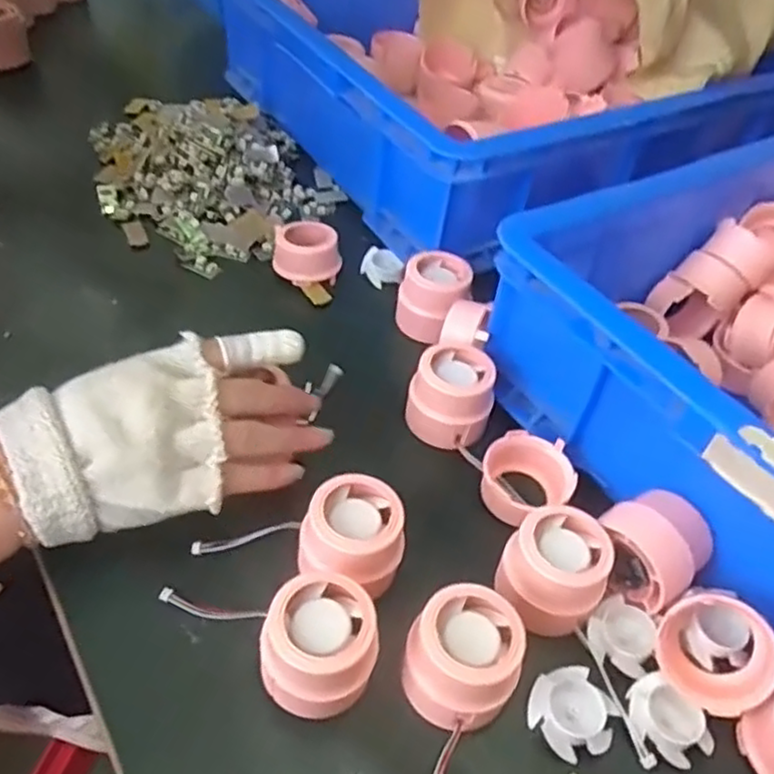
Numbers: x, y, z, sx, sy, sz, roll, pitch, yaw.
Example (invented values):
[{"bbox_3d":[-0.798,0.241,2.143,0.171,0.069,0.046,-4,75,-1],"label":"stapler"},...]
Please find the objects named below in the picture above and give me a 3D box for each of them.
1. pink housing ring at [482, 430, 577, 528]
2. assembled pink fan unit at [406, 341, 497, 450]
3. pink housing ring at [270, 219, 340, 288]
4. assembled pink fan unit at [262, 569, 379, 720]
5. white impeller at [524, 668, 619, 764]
[{"bbox_3d":[0.086,0.056,0.427,0.053,0.030,0.046,16,47,8],"label":"pink housing ring"},{"bbox_3d":[0.041,0.004,0.450,0.052,0.043,0.057,4,47,-4],"label":"assembled pink fan unit"},{"bbox_3d":[-0.064,-0.104,0.546,0.051,0.027,0.047,4,47,-4],"label":"pink housing ring"},{"bbox_3d":[-0.033,0.118,0.320,0.059,0.047,0.051,17,48,9],"label":"assembled pink fan unit"},{"bbox_3d":[0.089,0.156,0.335,0.036,0.009,0.039,-32,59,-31],"label":"white impeller"}]

